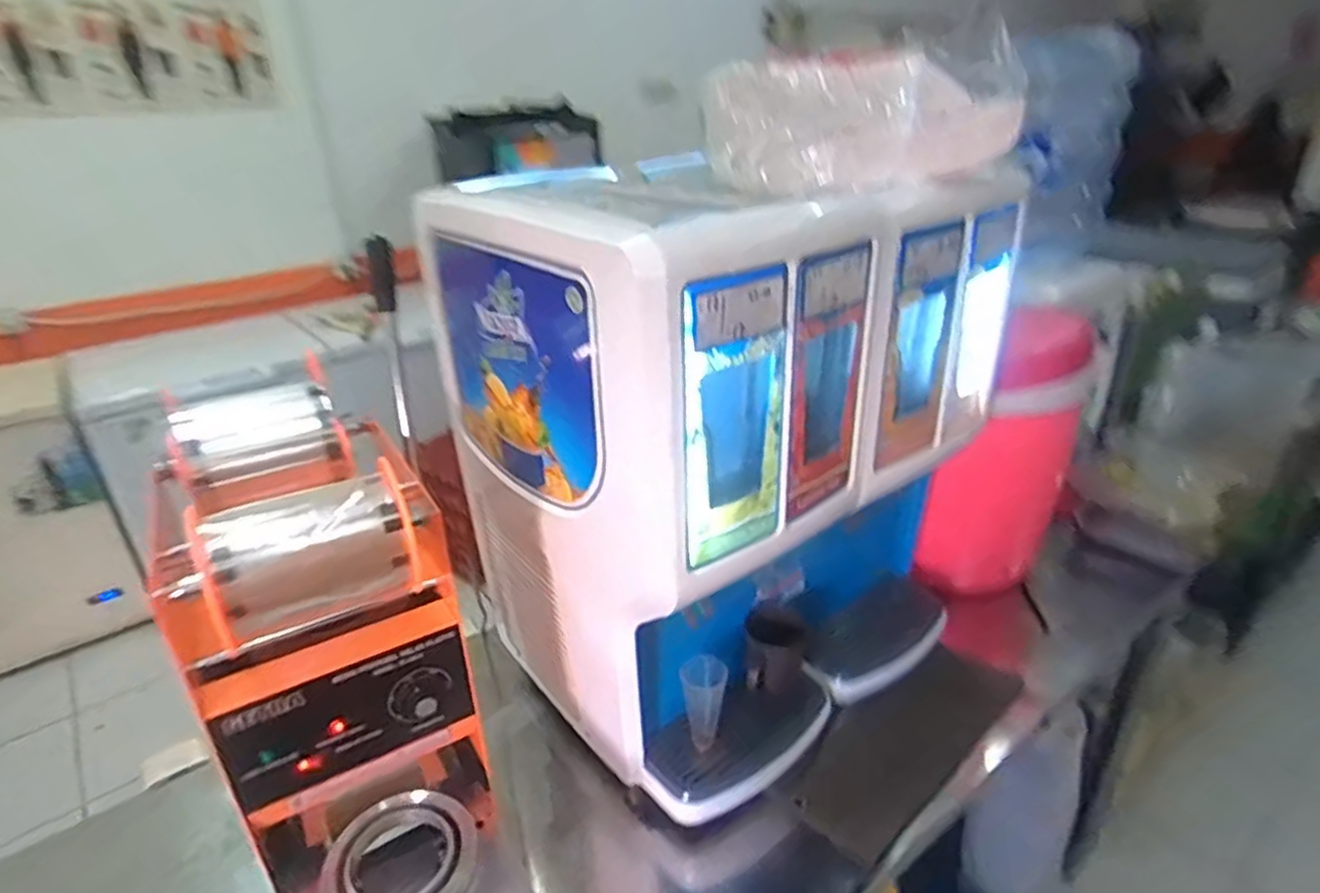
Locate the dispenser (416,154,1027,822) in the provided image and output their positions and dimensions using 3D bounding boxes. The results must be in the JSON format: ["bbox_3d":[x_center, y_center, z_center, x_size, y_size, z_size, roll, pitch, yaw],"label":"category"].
[{"bbox_3d":[0.057,0.006,0.895,0.487,0.624,0.418,-20,32,-30],"label":"dispenser"}]

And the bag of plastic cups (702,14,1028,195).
[{"bbox_3d":[0.206,-0.321,0.705,0.287,0.114,0.091,-7,27,-8],"label":"bag of plastic cups"}]

